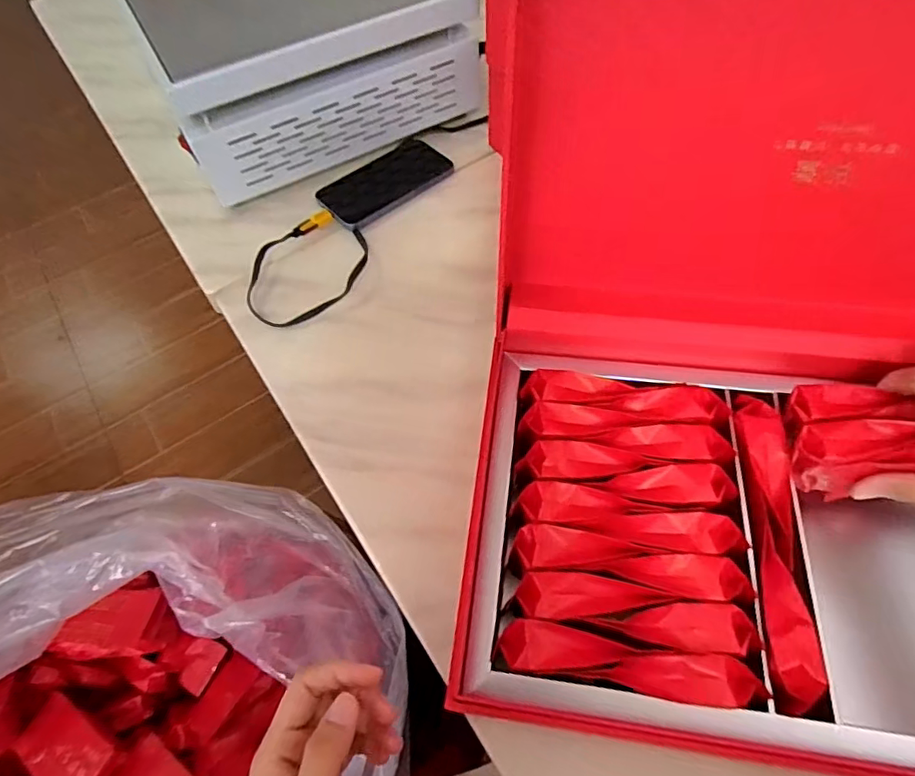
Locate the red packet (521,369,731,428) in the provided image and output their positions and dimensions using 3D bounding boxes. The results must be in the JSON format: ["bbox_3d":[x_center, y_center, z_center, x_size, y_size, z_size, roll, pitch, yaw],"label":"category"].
[{"bbox_3d":[0.114,0.009,0.373,0.134,0.020,0.029,9,60,8],"label":"red packet"}]

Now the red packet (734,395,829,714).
[{"bbox_3d":[0.189,0.087,0.318,0.029,0.016,0.179,6,59,7],"label":"red packet"}]

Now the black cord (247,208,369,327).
[{"bbox_3d":[-0.141,-0.112,0.510,0.101,0.021,0.129,35,67,21],"label":"black cord"}]

